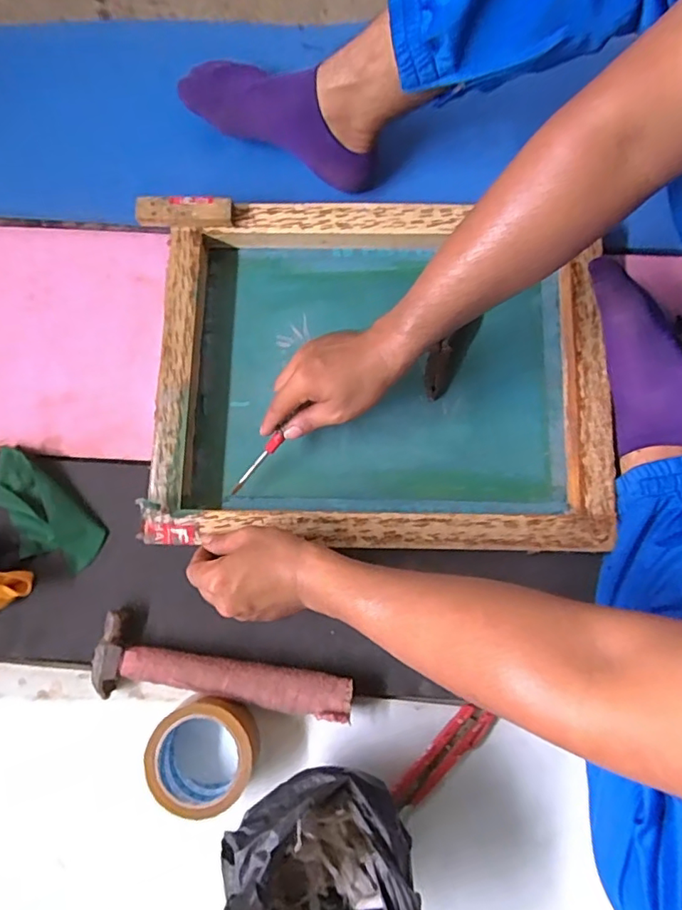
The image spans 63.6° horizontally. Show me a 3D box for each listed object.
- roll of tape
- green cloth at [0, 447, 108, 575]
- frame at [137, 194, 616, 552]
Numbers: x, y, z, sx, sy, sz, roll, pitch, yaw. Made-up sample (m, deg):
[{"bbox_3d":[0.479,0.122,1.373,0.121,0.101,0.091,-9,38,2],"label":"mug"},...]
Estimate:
[{"bbox_3d":[-0.134,0.295,0.545,0.100,0.047,0.105,0,79,1],"label":"roll of tape"},{"bbox_3d":[-0.331,0.065,0.598,0.149,0.020,0.072,40,83,8],"label":"green cloth"},{"bbox_3d":[0.039,-0.086,0.595,0.469,0.068,0.362,1,79,1],"label":"frame"}]

